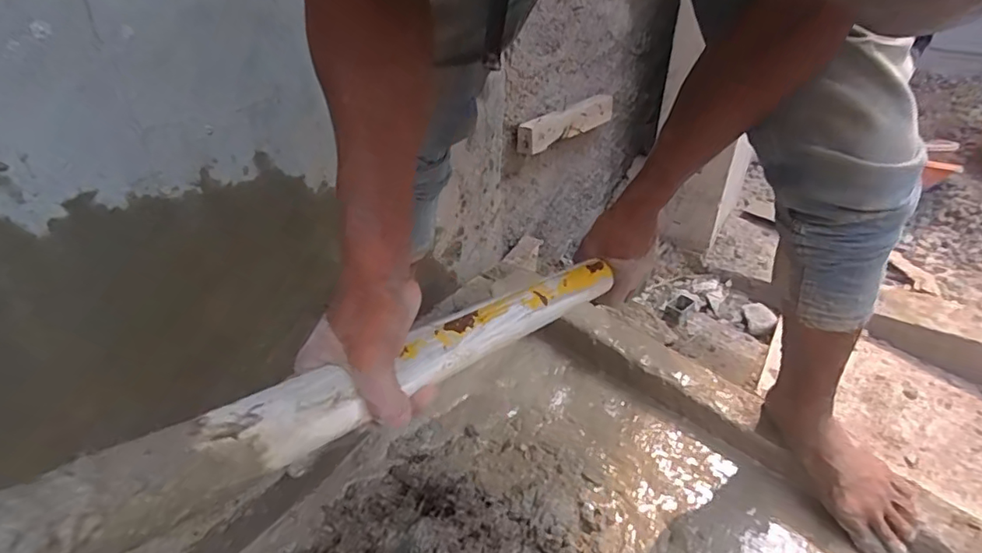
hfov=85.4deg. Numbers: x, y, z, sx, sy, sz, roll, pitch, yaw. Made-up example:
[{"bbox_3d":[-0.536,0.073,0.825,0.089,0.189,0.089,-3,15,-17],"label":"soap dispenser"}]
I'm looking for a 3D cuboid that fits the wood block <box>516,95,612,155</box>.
[{"bbox_3d":[0.163,-0.326,1.122,0.044,0.058,0.295,28,46,34],"label":"wood block"}]

